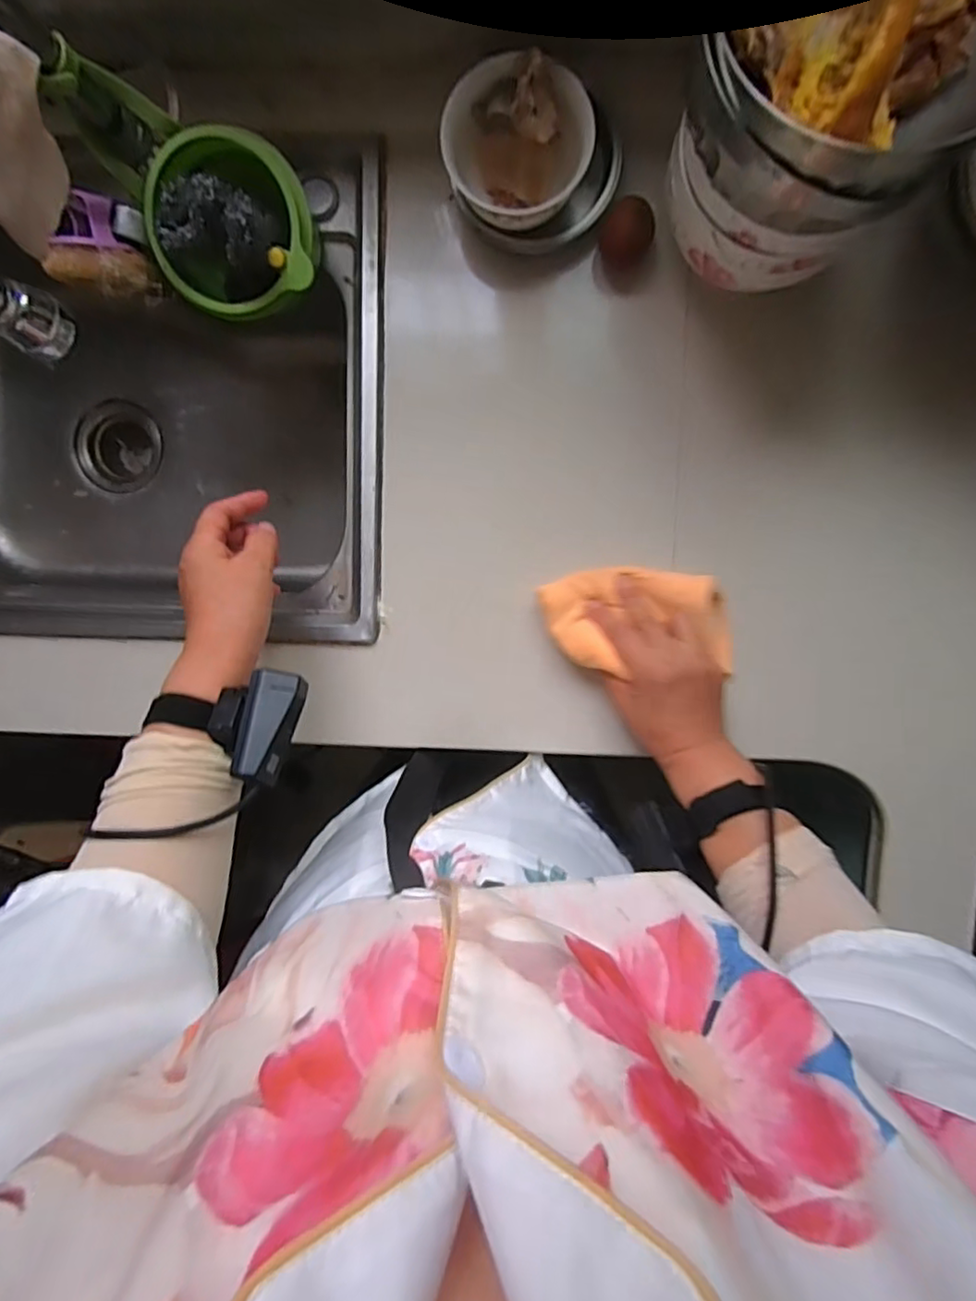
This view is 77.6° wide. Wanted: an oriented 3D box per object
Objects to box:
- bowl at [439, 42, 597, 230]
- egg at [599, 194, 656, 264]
[{"bbox_3d":[0.022,-0.389,0.479,0.109,0.070,0.100,0,96,4],"label":"bowl"},{"bbox_3d":[0.113,-0.340,0.496,0.043,0.035,0.044,11,97,3],"label":"egg"}]

